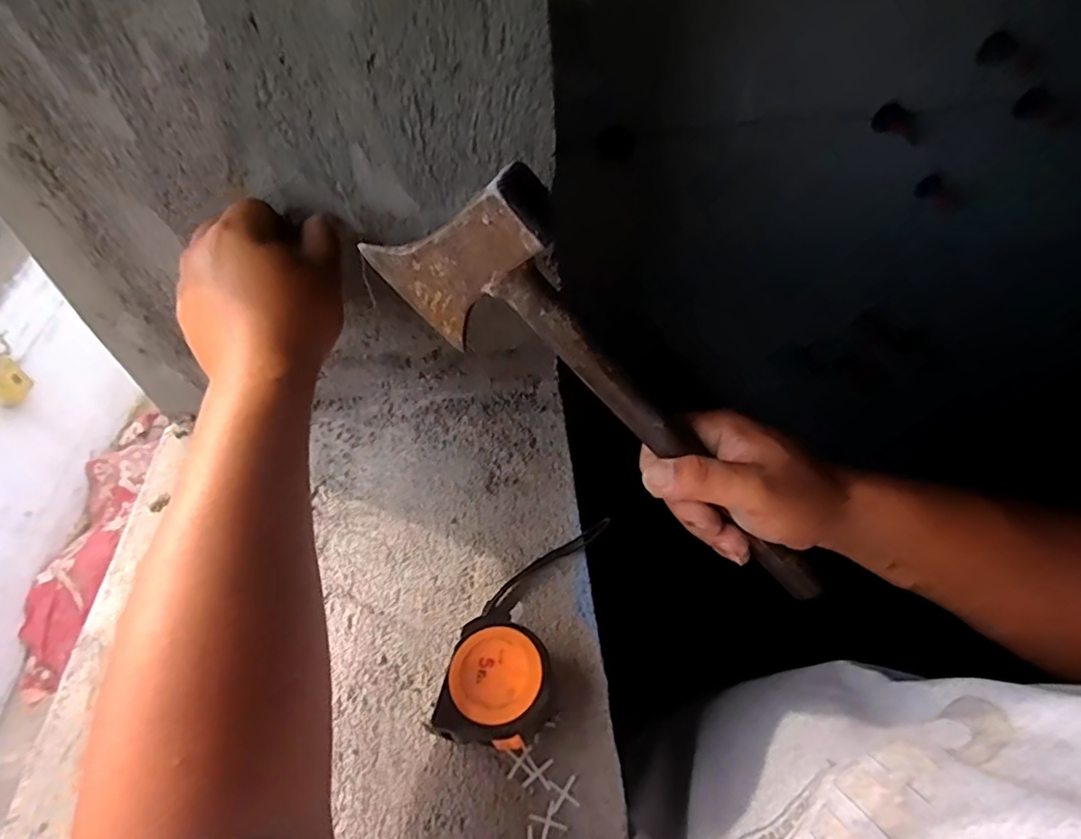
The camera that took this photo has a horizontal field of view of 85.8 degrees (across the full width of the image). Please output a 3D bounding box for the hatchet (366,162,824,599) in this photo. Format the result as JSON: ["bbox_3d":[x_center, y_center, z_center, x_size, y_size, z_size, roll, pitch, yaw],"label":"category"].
[{"bbox_3d":[0.060,0.000,0.365,0.361,0.134,0.025,42,57,-12],"label":"hatchet"}]

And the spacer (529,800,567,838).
[{"bbox_3d":[0.004,0.227,0.328,0.016,0.004,0.016,-25,53,-15],"label":"spacer"}]

